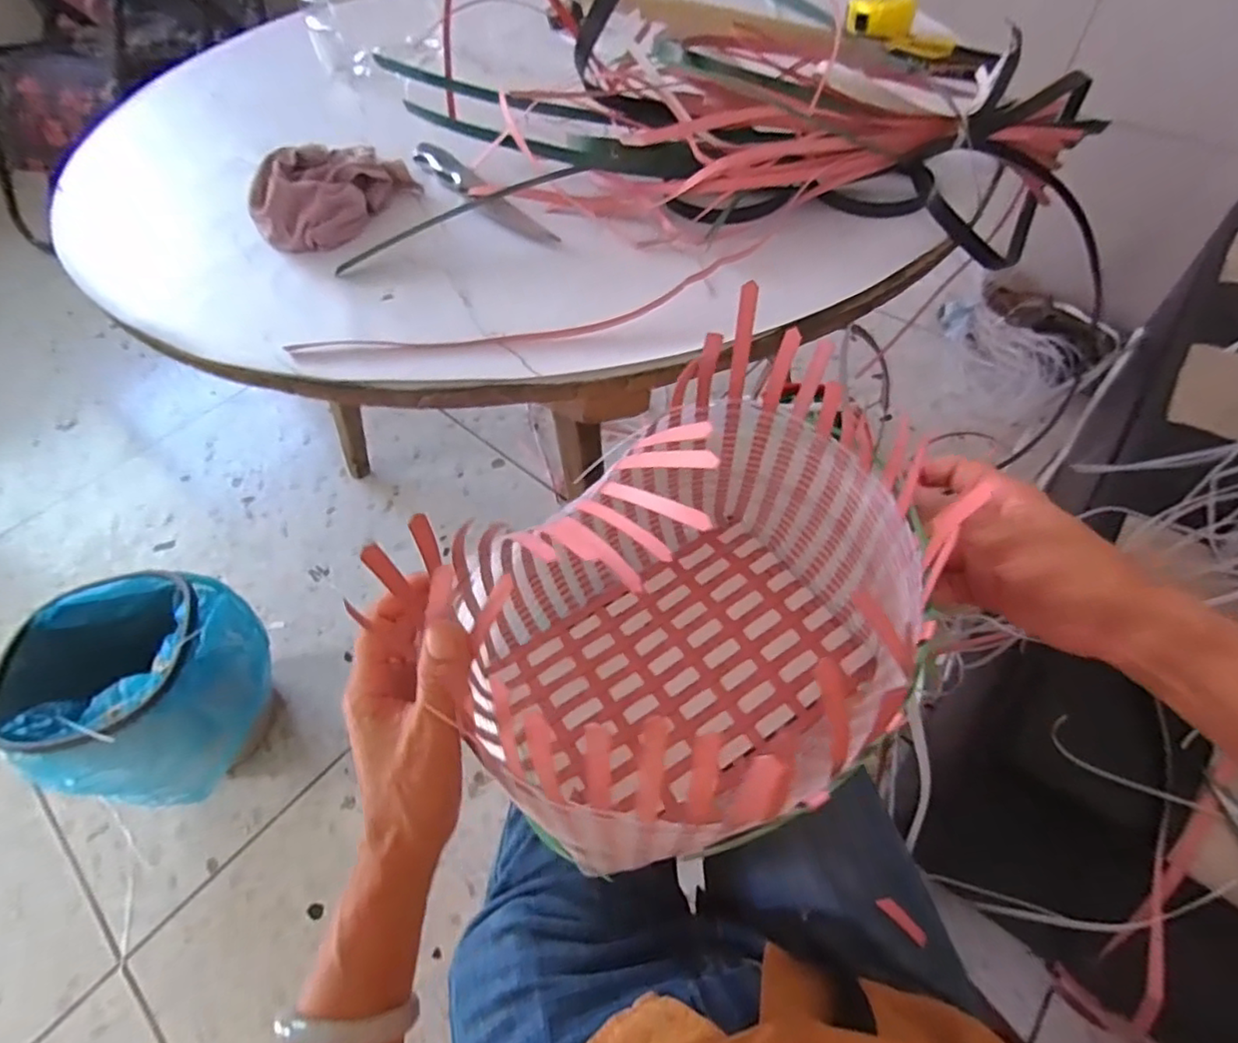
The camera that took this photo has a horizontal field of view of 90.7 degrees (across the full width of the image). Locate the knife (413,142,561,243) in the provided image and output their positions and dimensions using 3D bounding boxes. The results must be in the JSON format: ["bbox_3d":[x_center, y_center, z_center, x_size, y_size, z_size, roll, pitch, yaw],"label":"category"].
[{"bbox_3d":[-0.139,-0.328,0.602,0.032,0.016,0.236,-33,60,-19],"label":"knife"}]

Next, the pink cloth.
[{"bbox_3d":[-0.271,-0.318,0.579,0.075,0.062,0.148,24,60,19],"label":"pink cloth"}]

